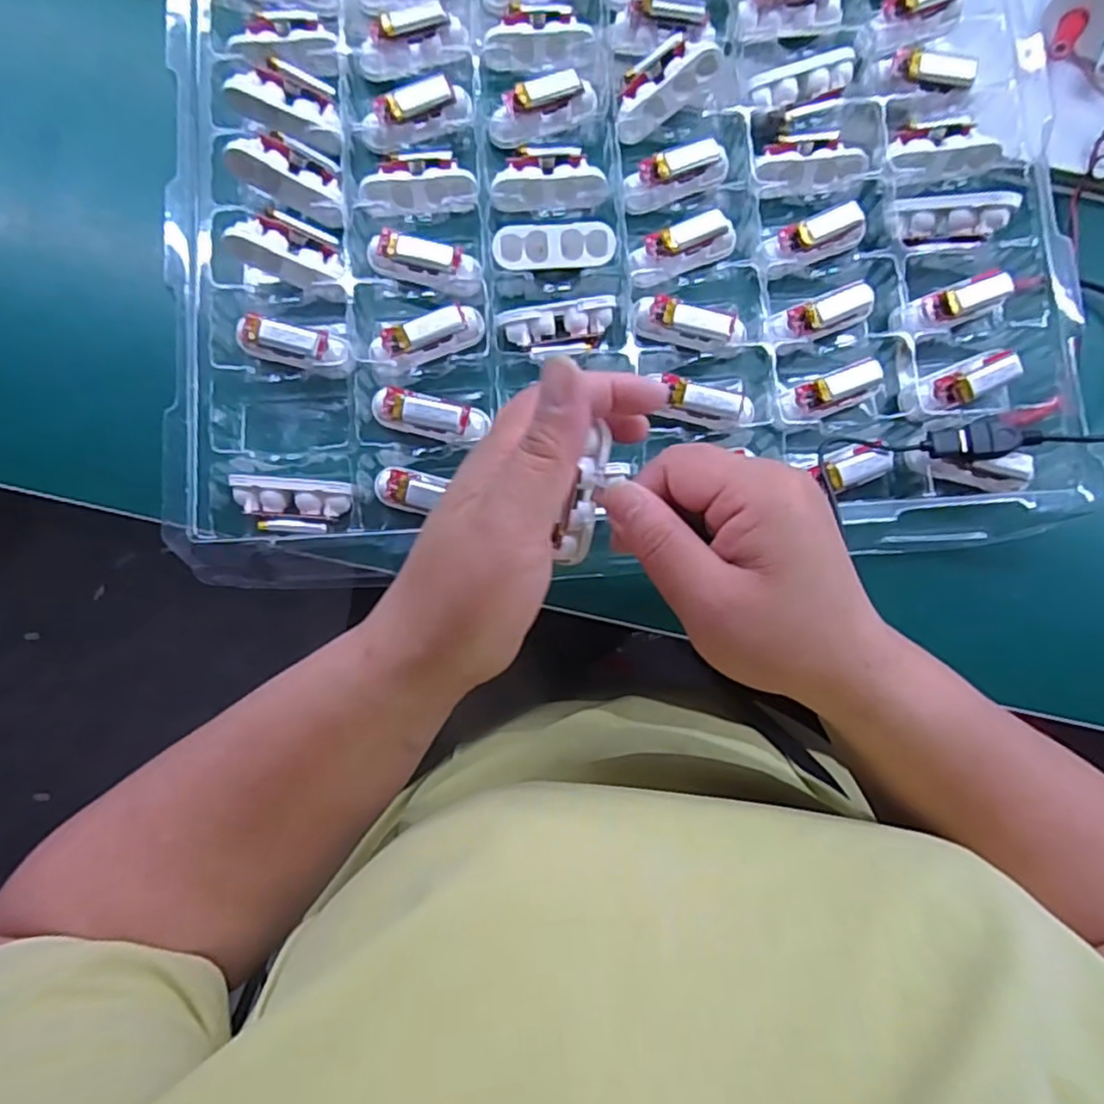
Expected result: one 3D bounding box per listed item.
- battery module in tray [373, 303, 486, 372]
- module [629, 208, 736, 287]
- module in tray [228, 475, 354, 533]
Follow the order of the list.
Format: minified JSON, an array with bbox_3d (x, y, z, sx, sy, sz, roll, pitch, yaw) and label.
[{"bbox_3d":[-0.064,-0.113,0.351,0.062,0.023,0.020,-24,85,-15],"label":"battery module in tray"},{"bbox_3d":[0.071,-0.163,0.355,0.061,0.013,0.021,-19,83,-5],"label":"module"},{"bbox_3d":[-0.133,-0.024,0.344,0.058,0.019,0.027,4,82,-2],"label":"module in tray"}]

